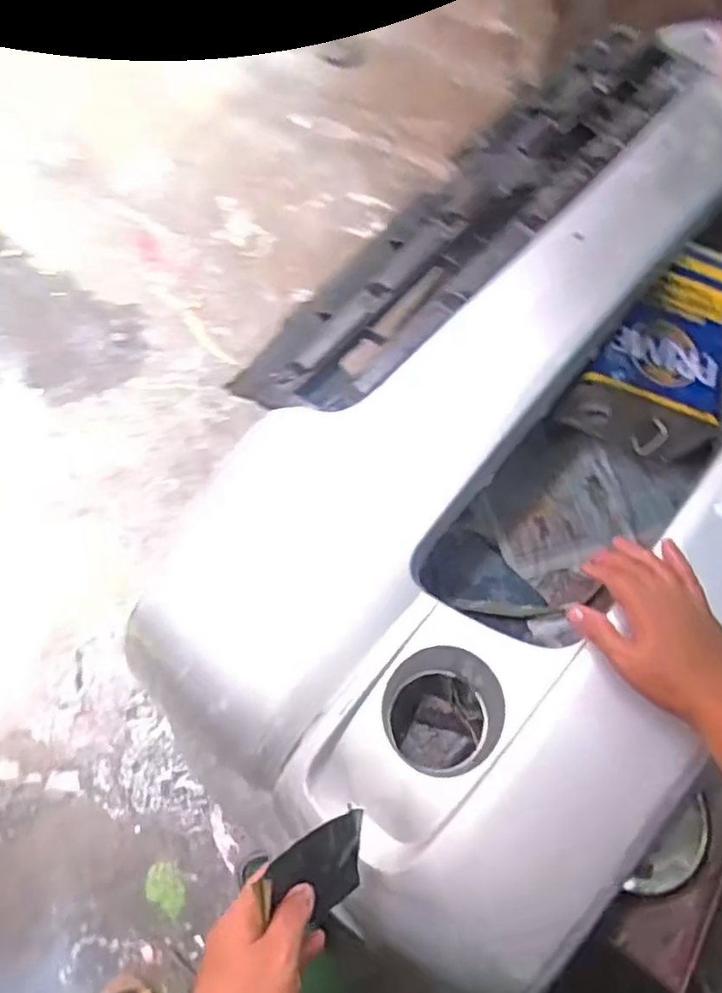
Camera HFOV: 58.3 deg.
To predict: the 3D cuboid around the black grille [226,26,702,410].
[{"bbox_3d":[0.190,-0.415,0.896,0.178,0.087,0.859,39,72,12],"label":"black grille"}]

